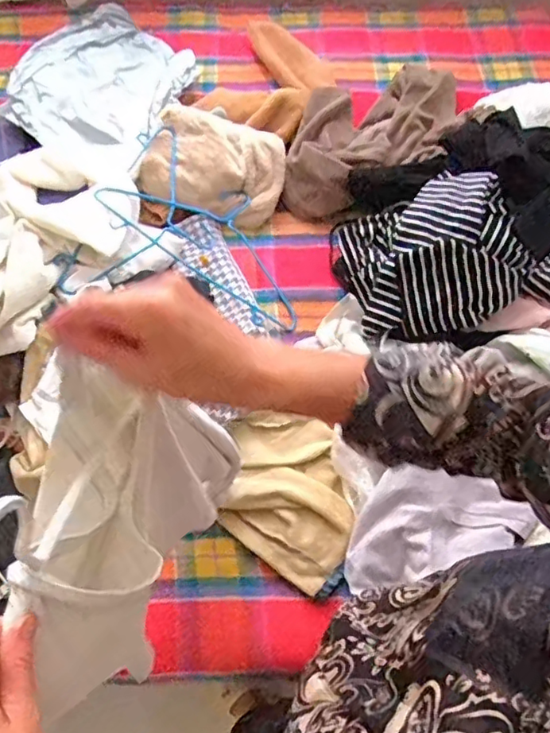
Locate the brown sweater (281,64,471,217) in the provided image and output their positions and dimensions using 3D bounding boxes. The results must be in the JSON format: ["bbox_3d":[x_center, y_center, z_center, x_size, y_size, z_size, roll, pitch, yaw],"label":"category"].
[{"bbox_3d":[0.212,-0.487,1.237,0.457,0.116,0.271,-28,67,-13],"label":"brown sweater"}]

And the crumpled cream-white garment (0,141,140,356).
[{"bbox_3d":[-0.463,-0.257,1.039,0.366,0.131,0.479,40,70,18],"label":"crumpled cream-white garment"}]

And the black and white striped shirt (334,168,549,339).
[{"bbox_3d":[0.382,-0.220,1.038,0.486,0.122,0.287,-11,64,-6],"label":"black and white striped shirt"}]

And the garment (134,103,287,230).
[{"bbox_3d":[-0.123,-0.412,1.180,0.279,0.107,0.211,8,64,3],"label":"garment"}]

